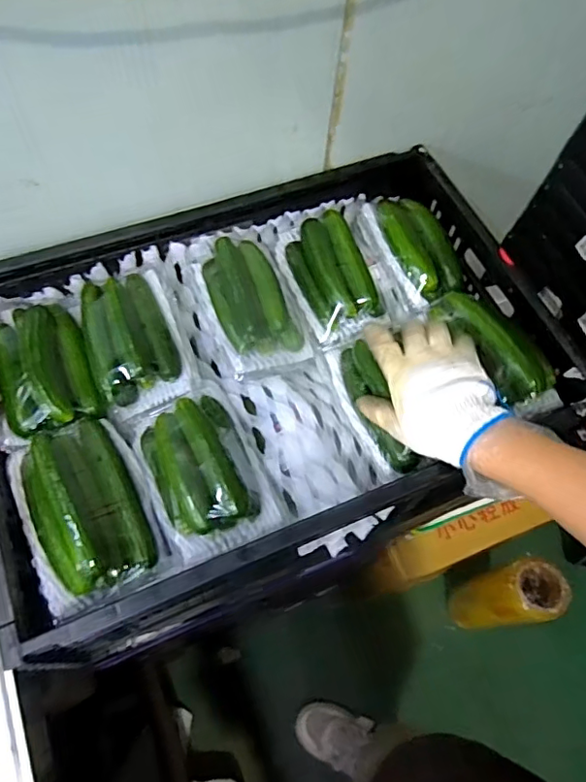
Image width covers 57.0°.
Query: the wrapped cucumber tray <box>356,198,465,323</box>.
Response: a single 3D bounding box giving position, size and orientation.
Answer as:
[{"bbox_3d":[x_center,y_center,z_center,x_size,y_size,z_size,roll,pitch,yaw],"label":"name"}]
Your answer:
[{"bbox_3d":[0.147,-0.181,0.687,0.093,0.059,0.177,-16,65,-11],"label":"wrapped cucumber tray"}]

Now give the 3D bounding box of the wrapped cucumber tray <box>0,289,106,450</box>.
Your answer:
[{"bbox_3d":[-0.273,-0.040,0.569,0.105,0.050,0.178,-19,66,-12],"label":"wrapped cucumber tray"}]

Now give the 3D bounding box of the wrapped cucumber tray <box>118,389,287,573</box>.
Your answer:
[{"bbox_3d":[-0.091,0.064,0.521,0.109,0.051,0.176,-25,67,-15],"label":"wrapped cucumber tray"}]

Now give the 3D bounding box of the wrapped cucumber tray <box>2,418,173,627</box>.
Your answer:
[{"bbox_3d":[-0.191,0.107,0.494,0.111,0.054,0.176,-24,67,-15],"label":"wrapped cucumber tray"}]

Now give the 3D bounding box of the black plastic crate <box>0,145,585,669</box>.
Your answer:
[{"bbox_3d":[-0.028,-0.019,0.608,0.581,0.142,0.406,-18,65,-12],"label":"black plastic crate"}]

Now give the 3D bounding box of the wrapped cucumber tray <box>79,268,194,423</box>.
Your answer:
[{"bbox_3d":[-0.174,-0.061,0.591,0.100,0.062,0.163,-17,65,-11],"label":"wrapped cucumber tray"}]

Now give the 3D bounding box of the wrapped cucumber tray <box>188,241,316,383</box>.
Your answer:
[{"bbox_3d":[-0.053,-0.105,0.625,0.082,0.066,0.145,-20,66,-13],"label":"wrapped cucumber tray"}]

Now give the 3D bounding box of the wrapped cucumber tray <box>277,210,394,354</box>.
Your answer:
[{"bbox_3d":[0.054,-0.149,0.663,0.107,0.064,0.161,-20,66,-13],"label":"wrapped cucumber tray"}]

